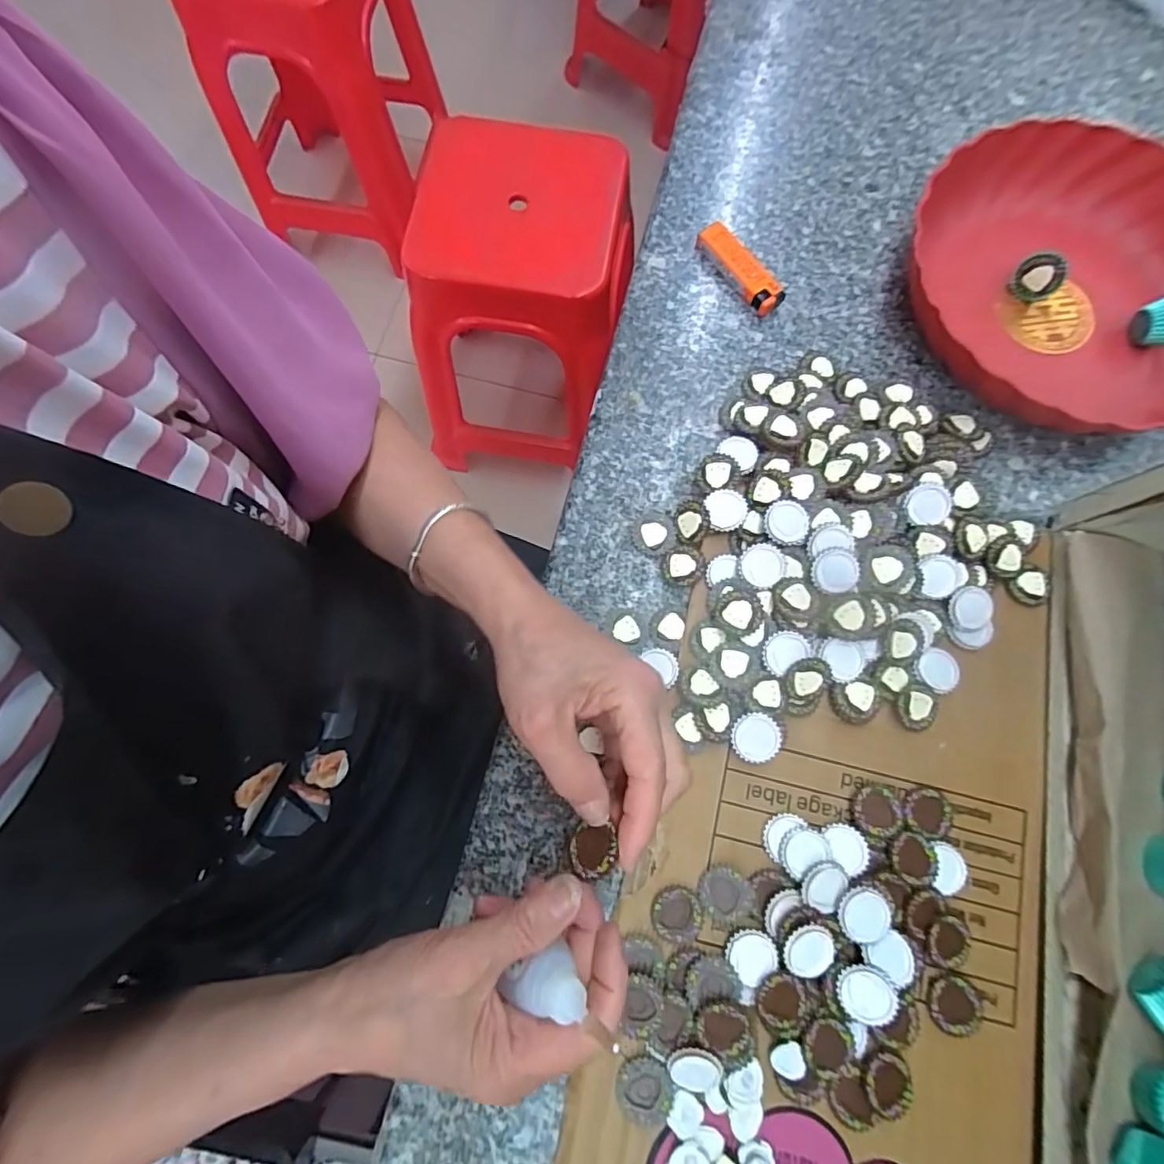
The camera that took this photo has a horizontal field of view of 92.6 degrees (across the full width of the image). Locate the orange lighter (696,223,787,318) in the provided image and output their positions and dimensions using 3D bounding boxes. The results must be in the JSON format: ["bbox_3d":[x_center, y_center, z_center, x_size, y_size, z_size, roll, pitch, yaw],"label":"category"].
[{"bbox_3d":[0.118,-0.233,0.414,0.021,0.016,0.078,-35,79,-8],"label":"orange lighter"}]

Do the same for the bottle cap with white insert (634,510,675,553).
[{"bbox_3d":[0.048,-0.034,0.369,0.026,0.006,0.030,10,76,3],"label":"bottle cap with white insert"}]

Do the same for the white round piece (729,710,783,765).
[{"bbox_3d":[0.101,0.090,0.322,0.029,0.004,0.028,-1,78,6],"label":"white round piece"}]

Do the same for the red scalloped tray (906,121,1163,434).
[{"bbox_3d":[0.349,-0.210,0.394,0.235,0.047,0.232,-11,76,-3],"label":"red scalloped tray"}]

